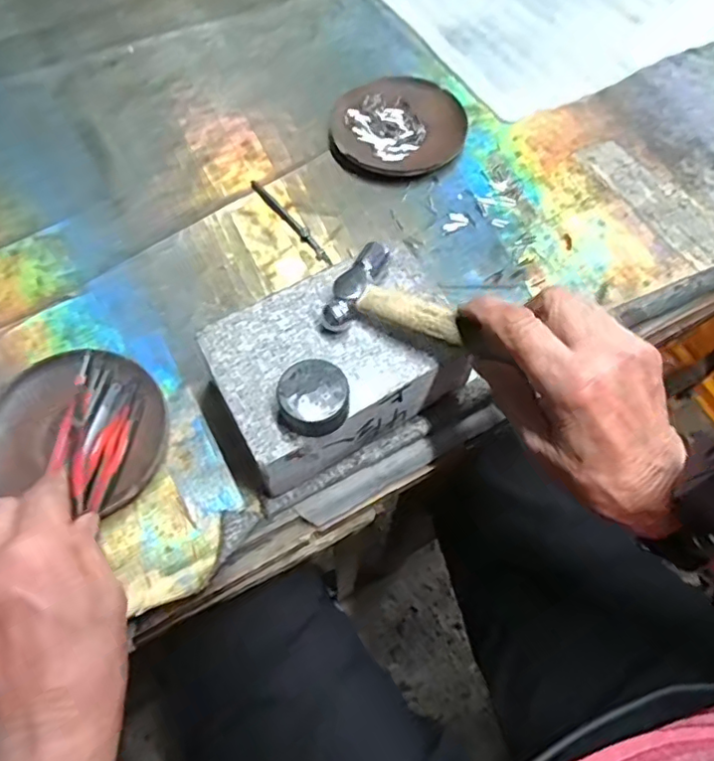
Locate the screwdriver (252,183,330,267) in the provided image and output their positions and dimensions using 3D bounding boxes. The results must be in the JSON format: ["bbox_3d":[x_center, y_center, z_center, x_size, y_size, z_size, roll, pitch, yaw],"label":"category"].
[{"bbox_3d":[-0.053,-0.127,0.450,0.010,0.004,0.103,-35,69,-17],"label":"screwdriver"}]

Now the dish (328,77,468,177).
[{"bbox_3d":[0.036,-0.220,0.497,0.115,0.017,0.099,-1,64,-2],"label":"dish"}]

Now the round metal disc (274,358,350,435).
[{"bbox_3d":[-0.022,0.010,0.308,0.038,0.019,0.037,1,63,-2],"label":"round metal disc"}]

